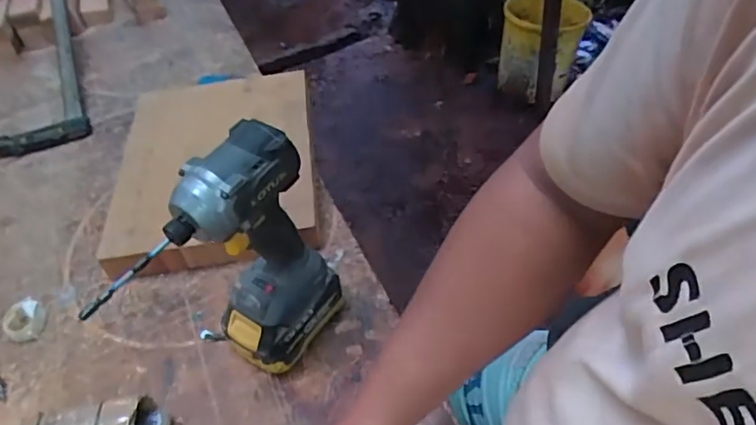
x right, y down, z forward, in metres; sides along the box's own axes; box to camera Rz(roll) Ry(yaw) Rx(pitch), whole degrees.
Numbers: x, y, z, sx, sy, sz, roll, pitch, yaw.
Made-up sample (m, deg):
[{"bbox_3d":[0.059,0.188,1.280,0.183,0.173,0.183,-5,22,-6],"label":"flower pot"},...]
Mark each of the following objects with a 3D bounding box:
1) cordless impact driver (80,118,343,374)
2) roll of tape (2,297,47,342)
[{"bbox_3d":[-0.128,0.068,0.496,0.067,0.243,0.192,25,55,27],"label":"cordless impact driver"},{"bbox_3d":[-0.398,0.122,0.631,0.053,0.018,0.043,31,58,31],"label":"roll of tape"}]

